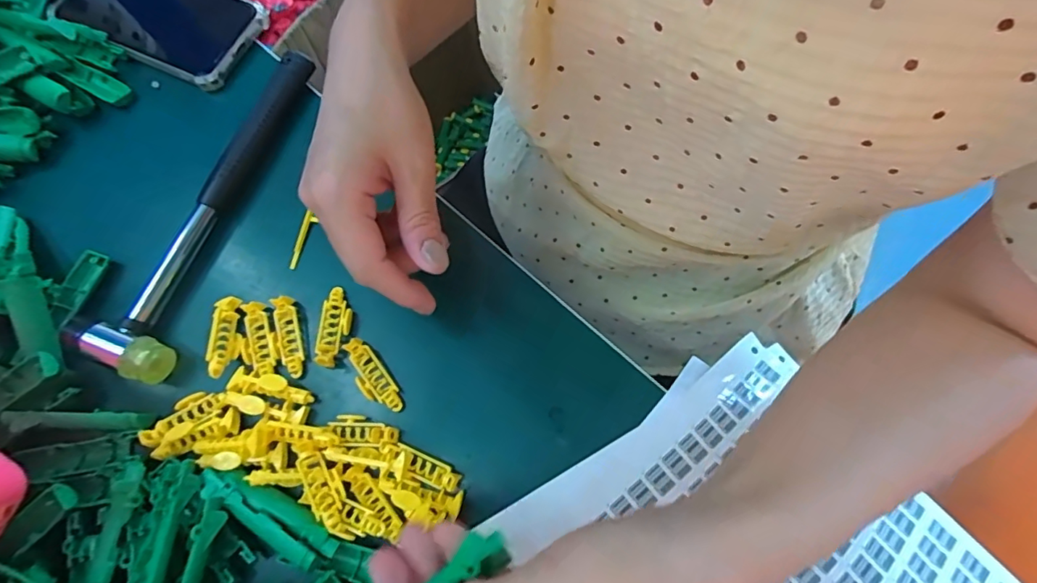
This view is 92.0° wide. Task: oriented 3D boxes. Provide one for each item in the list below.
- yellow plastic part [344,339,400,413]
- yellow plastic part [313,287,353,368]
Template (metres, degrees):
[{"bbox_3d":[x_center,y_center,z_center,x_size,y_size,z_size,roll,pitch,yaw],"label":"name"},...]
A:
[{"bbox_3d":[-0.087,0.050,0.297,0.018,0.010,0.048,-36,74,-9],"label":"yellow plastic part"},{"bbox_3d":[-0.113,0.021,0.304,0.017,0.008,0.049,1,72,3],"label":"yellow plastic part"}]

